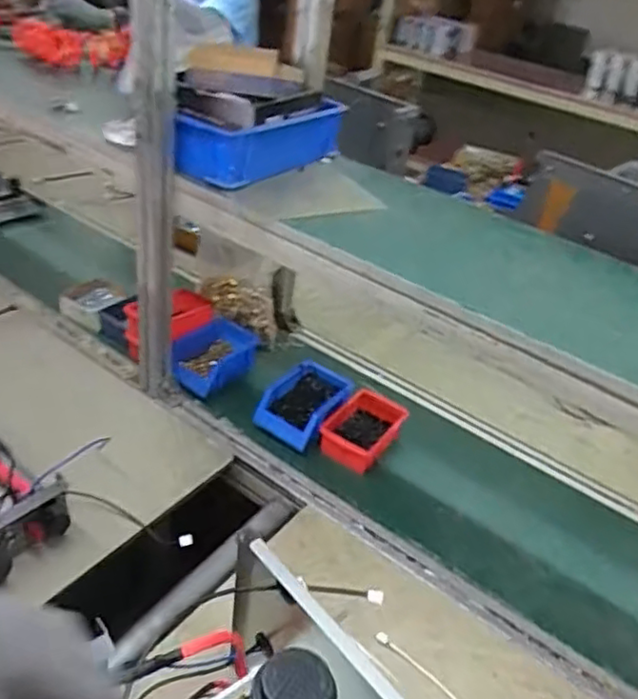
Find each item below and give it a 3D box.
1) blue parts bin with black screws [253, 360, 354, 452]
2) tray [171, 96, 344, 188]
[{"bbox_3d":[-0.022,0.095,1.122,0.113,0.066,0.173,29,39,25],"label":"blue parts bin with black screws"},{"bbox_3d":[-0.083,-0.322,0.996,0.107,0.086,0.279,33,41,30],"label":"tray"}]

